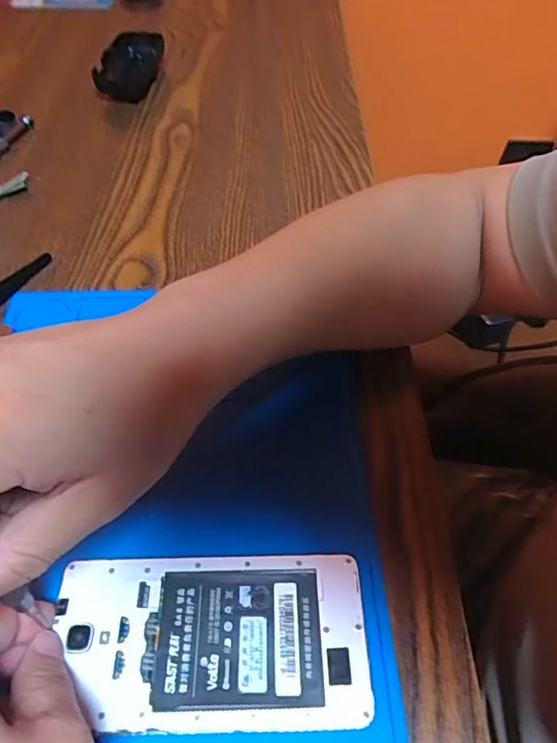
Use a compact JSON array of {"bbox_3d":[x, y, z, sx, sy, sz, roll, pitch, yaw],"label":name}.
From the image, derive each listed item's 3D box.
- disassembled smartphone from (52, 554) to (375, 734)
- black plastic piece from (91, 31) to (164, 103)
[{"bbox_3d":[-0.030,0.120,0.229,0.137,0.006,0.068,0,54,-2],"label":"disassembled smartphone"},{"bbox_3d":[-0.158,-0.322,0.540,0.052,0.028,0.120,1,54,-1],"label":"black plastic piece"}]

